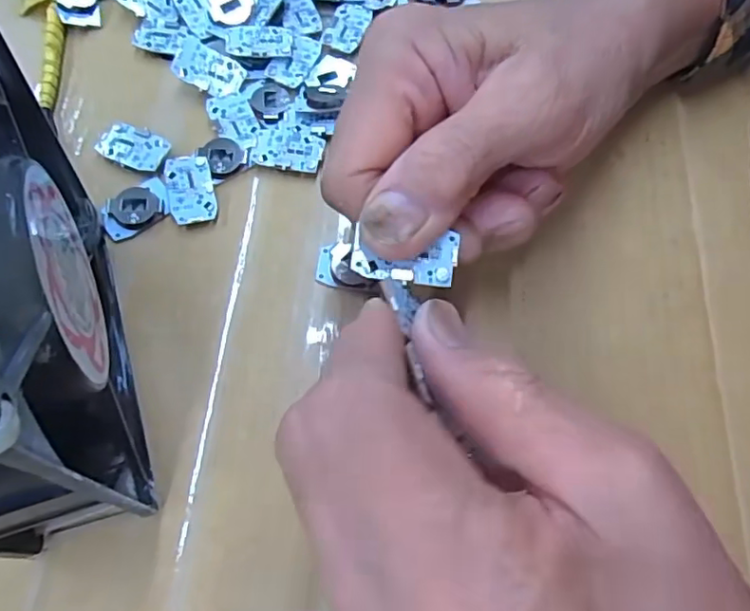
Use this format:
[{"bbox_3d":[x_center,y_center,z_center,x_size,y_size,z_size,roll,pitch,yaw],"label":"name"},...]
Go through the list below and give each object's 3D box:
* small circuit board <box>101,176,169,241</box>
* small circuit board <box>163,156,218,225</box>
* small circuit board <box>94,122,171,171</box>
[{"bbox_3d":[-0.096,-0.040,0.224,0.027,0.004,0.018,-30,73,-14],"label":"small circuit board"},{"bbox_3d":[-0.075,-0.047,0.229,0.018,0.004,0.030,-13,70,-8],"label":"small circuit board"},{"bbox_3d":[-0.102,-0.067,0.237,0.030,0.004,0.017,23,69,6],"label":"small circuit board"}]

